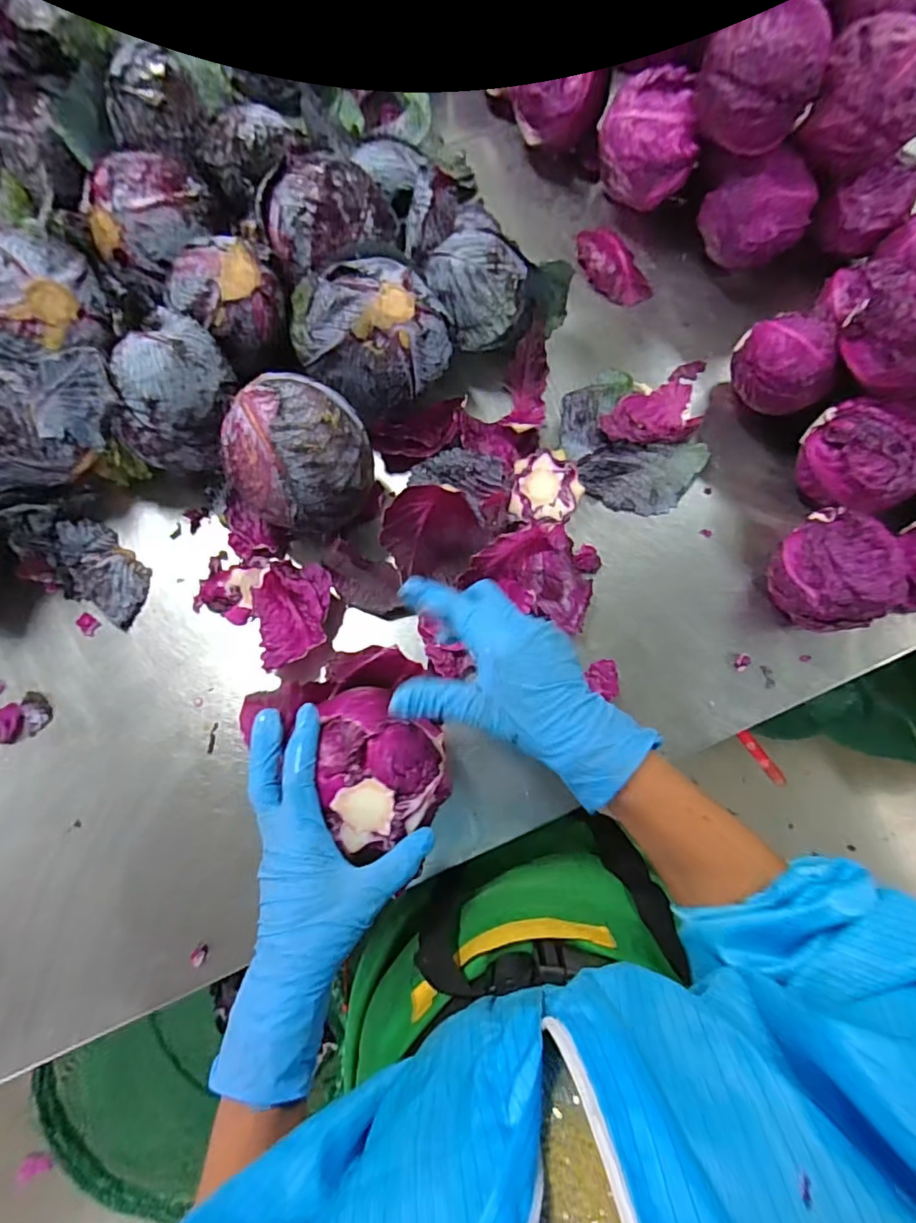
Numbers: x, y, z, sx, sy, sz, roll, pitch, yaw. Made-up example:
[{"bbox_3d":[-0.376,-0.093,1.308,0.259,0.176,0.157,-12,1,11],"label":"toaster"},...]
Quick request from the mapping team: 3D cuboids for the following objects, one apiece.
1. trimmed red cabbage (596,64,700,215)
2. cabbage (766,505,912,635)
[{"bbox_3d":[0.198,-0.487,0.582,0.085,0.108,0.075,-18,75,-5],"label":"trimmed red cabbage"},{"bbox_3d":[0.324,-0.034,0.480,0.083,0.093,0.102,-23,76,-6],"label":"cabbage"}]

